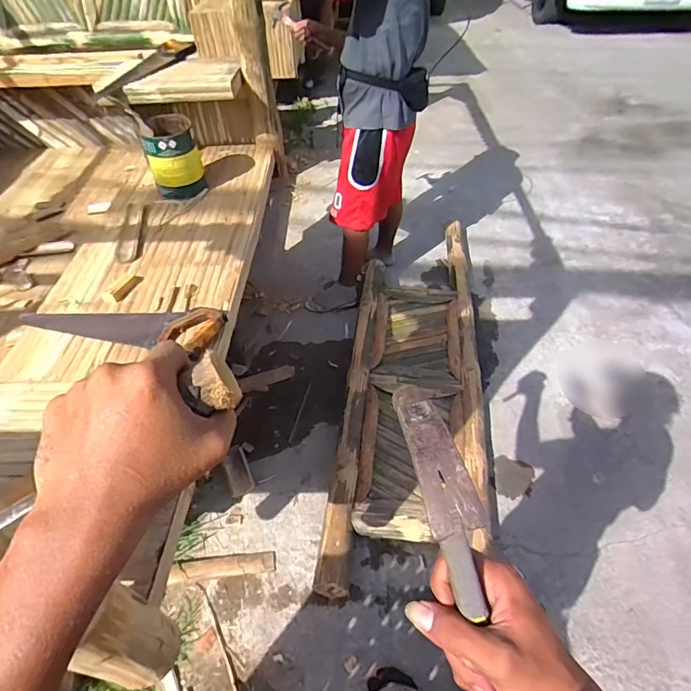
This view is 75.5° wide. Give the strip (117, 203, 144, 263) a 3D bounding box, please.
[{"bbox_3d":[-0.633,-0.342,1.320,0.052,0.018,0.310,-10,48,-8],"label":"strip"}]

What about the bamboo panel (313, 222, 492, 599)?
[{"bbox_3d":[0.306,0.006,1.892,0.521,0.090,1.696,5,48,6],"label":"bamboo panel"}]

